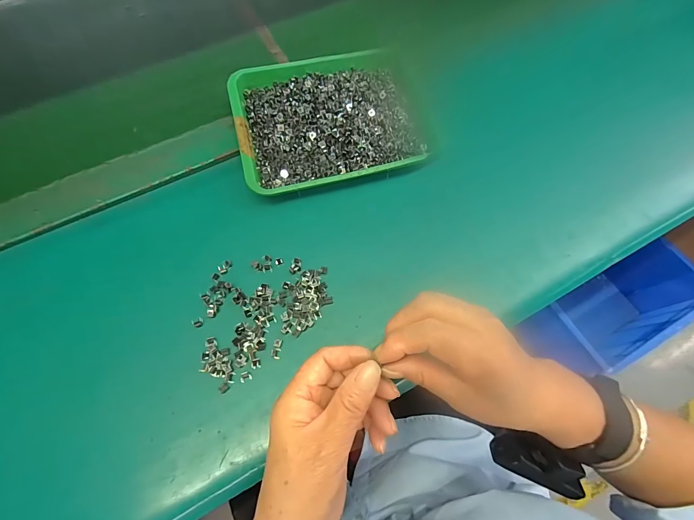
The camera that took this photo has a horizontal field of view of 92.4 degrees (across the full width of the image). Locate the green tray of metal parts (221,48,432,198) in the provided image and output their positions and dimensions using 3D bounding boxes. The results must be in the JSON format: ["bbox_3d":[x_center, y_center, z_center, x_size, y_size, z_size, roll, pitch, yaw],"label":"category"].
[{"bbox_3d":[-0.025,-0.160,0.381,0.197,0.036,0.177,-15,68,-6],"label":"green tray of metal parts"}]

